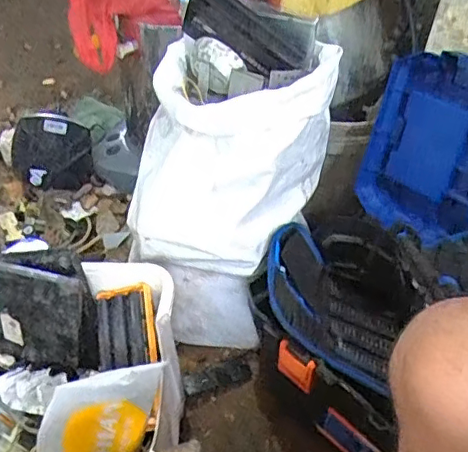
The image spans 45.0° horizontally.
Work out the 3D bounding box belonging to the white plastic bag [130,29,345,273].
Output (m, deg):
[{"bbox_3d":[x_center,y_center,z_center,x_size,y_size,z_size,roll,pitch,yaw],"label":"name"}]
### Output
[{"bbox_3d":[-0.002,-0.119,0.819,0.265,0.245,0.265,8,45,13],"label":"white plastic bag"}]

